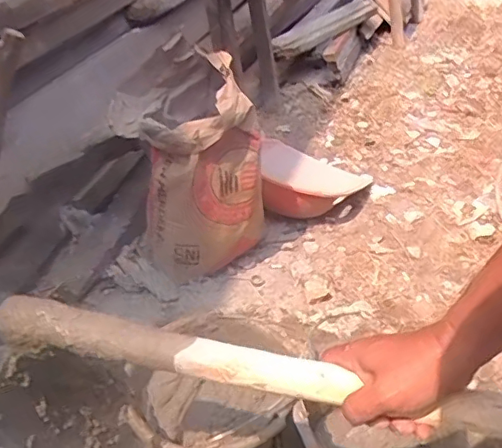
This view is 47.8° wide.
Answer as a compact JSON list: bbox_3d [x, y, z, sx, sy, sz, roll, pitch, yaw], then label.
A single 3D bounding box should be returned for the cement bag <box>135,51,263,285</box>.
[{"bbox_3d":[-0.125,-0.103,1.368,0.285,0.484,0.187,-16,40,-22],"label":"cement bag"}]

